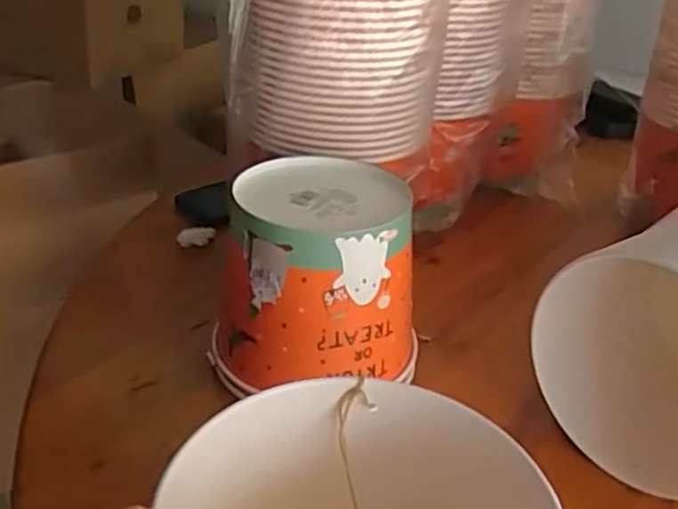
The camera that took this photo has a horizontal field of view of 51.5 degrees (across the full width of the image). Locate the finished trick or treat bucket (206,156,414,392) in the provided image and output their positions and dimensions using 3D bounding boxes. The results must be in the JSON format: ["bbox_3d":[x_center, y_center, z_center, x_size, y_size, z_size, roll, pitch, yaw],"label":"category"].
[{"bbox_3d":[-0.017,0.017,0.527,0.138,0.132,0.127,1,29,-5],"label":"finished trick or treat bucket"}]

